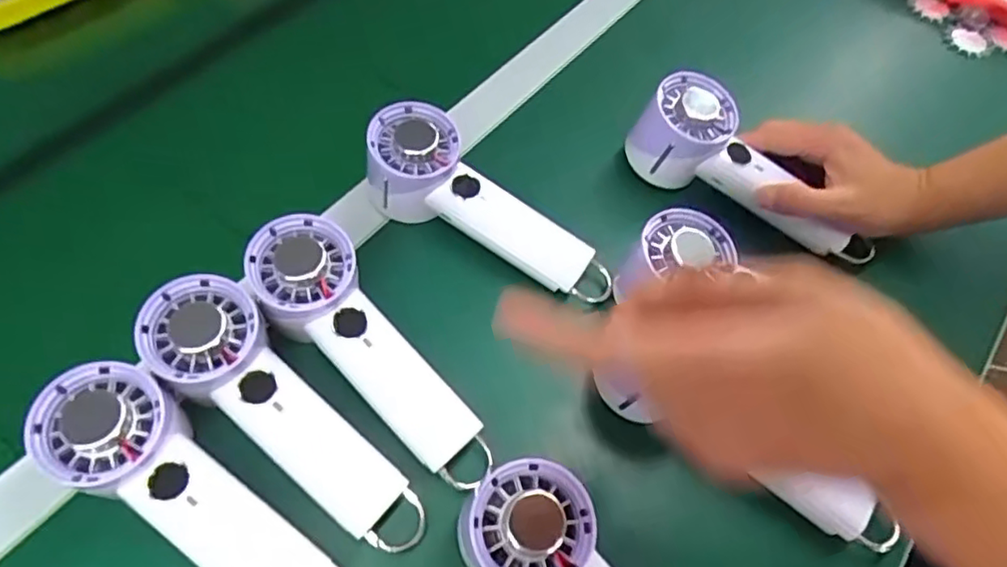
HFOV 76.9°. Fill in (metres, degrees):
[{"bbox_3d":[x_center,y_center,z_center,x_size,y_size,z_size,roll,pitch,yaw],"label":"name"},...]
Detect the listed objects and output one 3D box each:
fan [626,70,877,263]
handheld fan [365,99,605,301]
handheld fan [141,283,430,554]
[{"bbox_3d":[0.189,-0.074,0.490,0.201,0.073,0.061,37,64,1],"label":"fan"},{"bbox_3d":[-0.015,-0.049,0.465,0.193,0.066,0.060,34,63,-2],"label":"handheld fan"},{"bbox_3d":[-0.127,0.077,0.372,0.196,0.054,0.062,47,67,-7],"label":"handheld fan"}]

